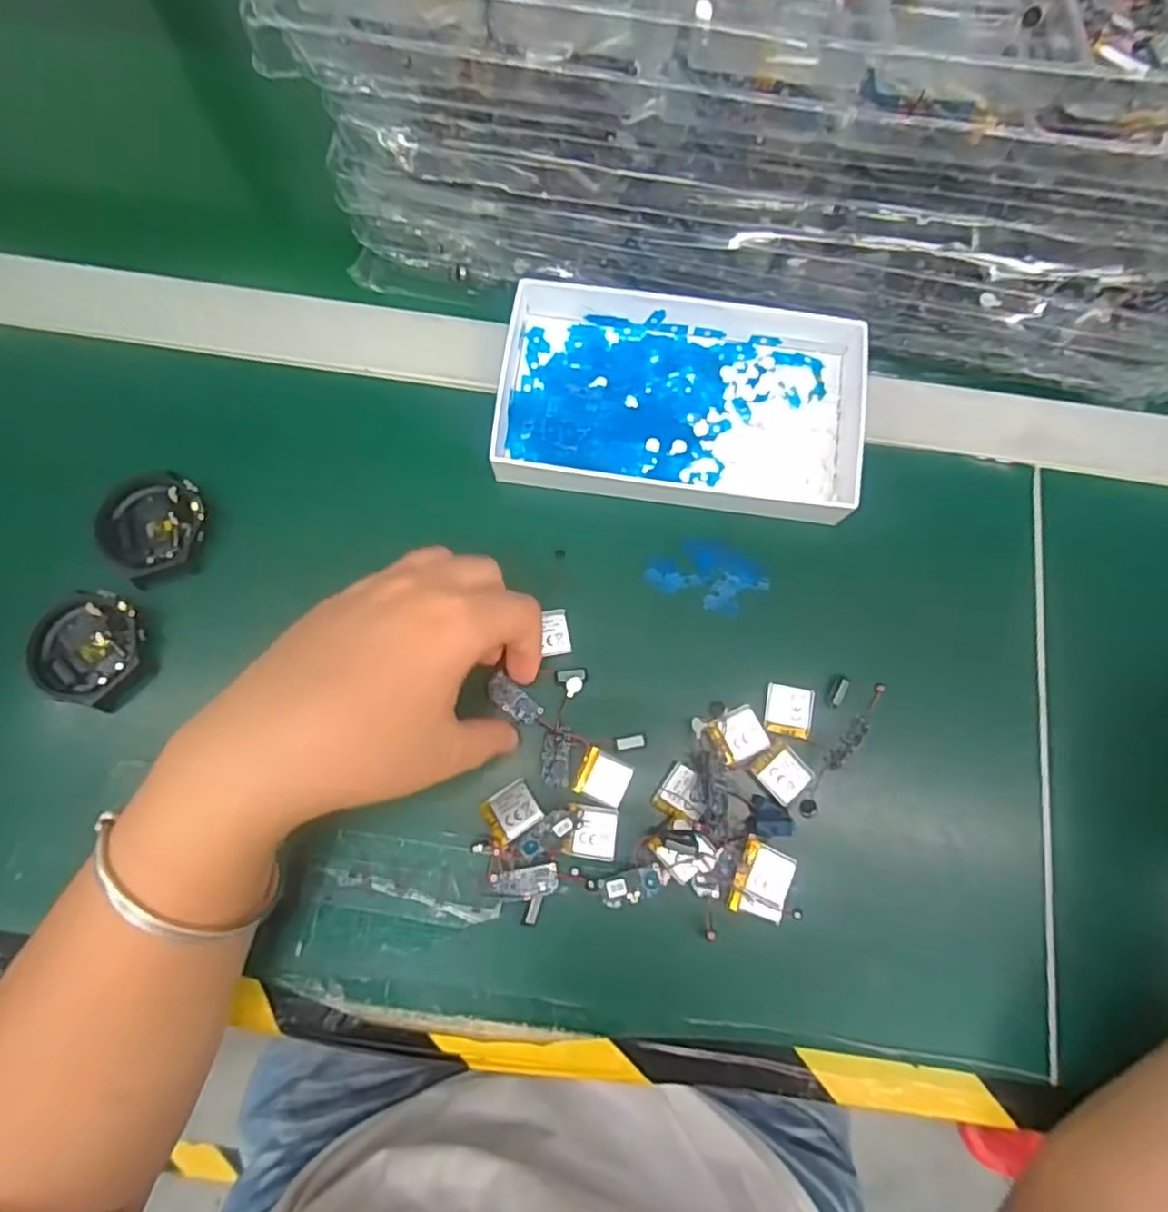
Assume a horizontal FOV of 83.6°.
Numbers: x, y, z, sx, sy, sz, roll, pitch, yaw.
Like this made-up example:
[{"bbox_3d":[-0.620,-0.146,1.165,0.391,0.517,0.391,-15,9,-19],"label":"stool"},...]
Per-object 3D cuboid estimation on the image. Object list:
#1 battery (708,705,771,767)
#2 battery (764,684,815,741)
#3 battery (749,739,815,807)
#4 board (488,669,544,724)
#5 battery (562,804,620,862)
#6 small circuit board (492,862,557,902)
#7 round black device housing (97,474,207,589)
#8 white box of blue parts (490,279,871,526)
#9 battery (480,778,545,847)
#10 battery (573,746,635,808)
[{"bbox_3d":[0.071,0.059,0.298,0.024,0.004,0.022,-25,77,-9],"label":"battery"},{"bbox_3d":[0.095,0.048,0.301,0.021,0.004,0.023,11,75,0],"label":"battery"},{"bbox_3d":[0.090,0.075,0.293,0.021,0.004,0.022,-41,80,-12],"label":"battery"},{"bbox_3d":[-0.033,0.043,0.304,0.028,0.004,0.013,43,79,4],"label":"board"},{"bbox_3d":[0.003,0.099,0.285,0.022,0.004,0.021,9,75,0],"label":"battery"},{"bbox_3d":[-0.025,0.118,0.280,0.029,0.004,0.012,0,75,-16],"label":"small circuit board"},{"bbox_3d":[-0.205,-0.038,0.312,0.047,0.010,0.053,10,75,0],"label":"round black device housing"},{"bbox_3d":[0.052,-0.104,0.330,0.179,0.028,0.107,7,75,-1],"label":"white box of blue parts"},{"bbox_3d":[-0.032,0.090,0.285,0.023,0.007,0.021,-35,79,-11],"label":"battery"},{"bbox_3d":[0.009,0.077,0.292,0.023,0.004,0.020,25,75,4],"label":"battery"}]

